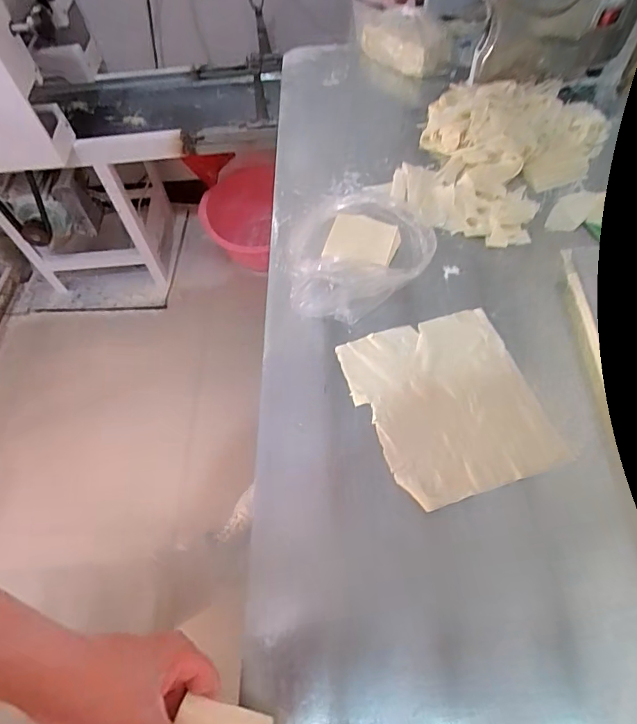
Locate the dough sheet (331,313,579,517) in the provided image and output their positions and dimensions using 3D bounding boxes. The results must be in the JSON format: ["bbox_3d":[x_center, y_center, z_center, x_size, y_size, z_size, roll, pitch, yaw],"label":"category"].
[{"bbox_3d":[0.149,0.043,0.546,0.194,0.010,0.218,-17,60,-5],"label":"dough sheet"}]

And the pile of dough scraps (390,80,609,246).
[{"bbox_3d":[0.284,-0.350,0.734,0.262,0.056,0.377,29,66,19],"label":"pile of dough scraps"}]

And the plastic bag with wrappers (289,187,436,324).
[{"bbox_3d":[0.055,-0.151,0.613,0.176,0.099,0.177,0,60,5],"label":"plastic bag with wrappers"}]

